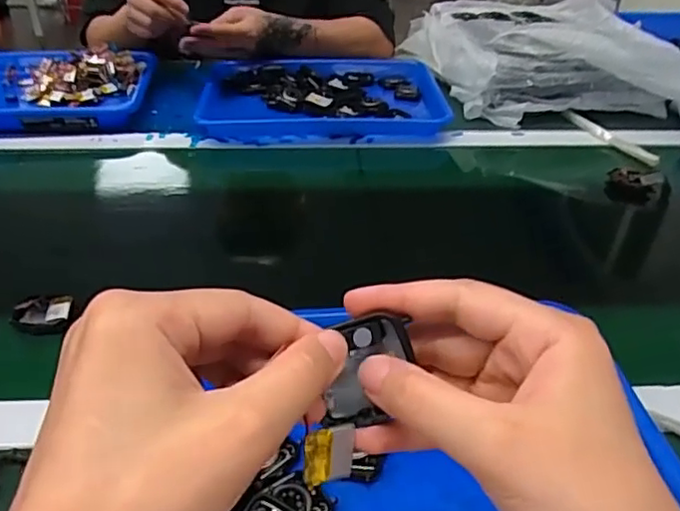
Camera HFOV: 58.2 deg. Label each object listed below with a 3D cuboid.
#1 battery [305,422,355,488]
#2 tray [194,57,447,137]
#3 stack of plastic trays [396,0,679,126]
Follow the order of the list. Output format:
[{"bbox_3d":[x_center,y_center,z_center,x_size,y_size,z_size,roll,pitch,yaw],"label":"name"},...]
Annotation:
[{"bbox_3d":[-0.003,0.069,0.211,0.022,0.018,0.004,6,-7,-41],"label":"battery"},{"bbox_3d":[-0.026,-0.224,0.843,0.313,0.027,0.221,-1,36,-3],"label":"tray"},{"bbox_3d":[0.294,-0.291,0.884,0.326,0.094,0.359,-3,37,-7],"label":"stack of plastic trays"}]

